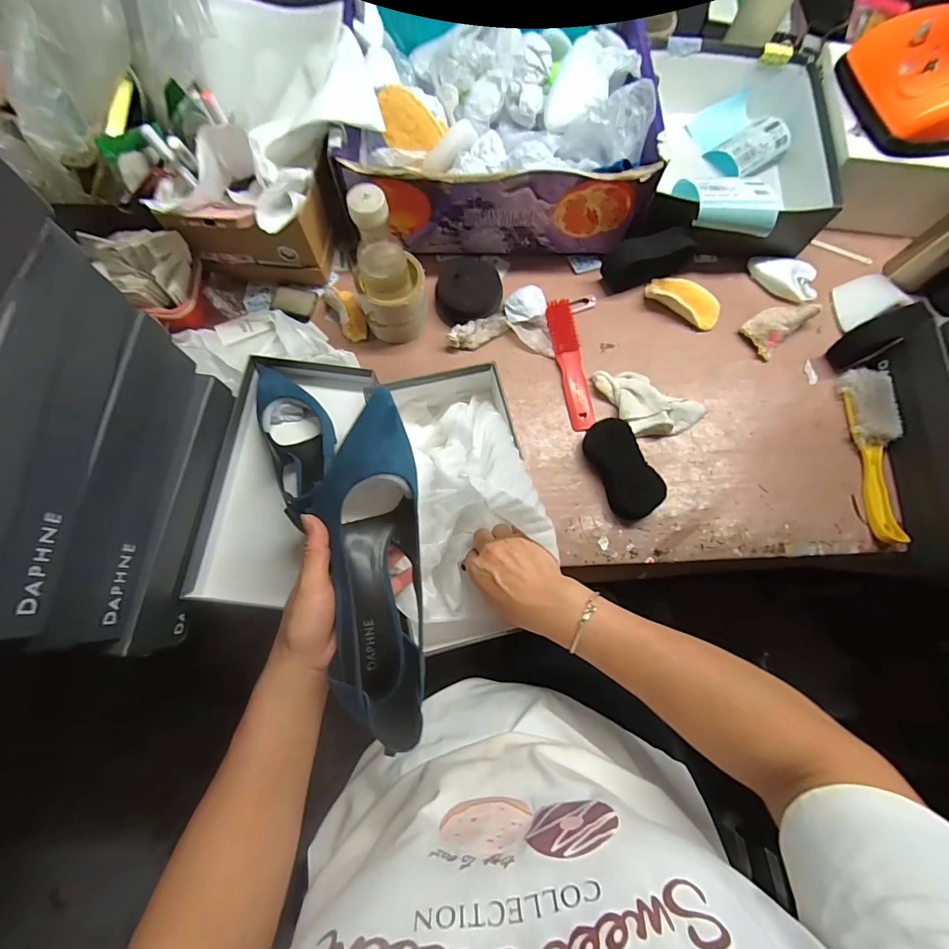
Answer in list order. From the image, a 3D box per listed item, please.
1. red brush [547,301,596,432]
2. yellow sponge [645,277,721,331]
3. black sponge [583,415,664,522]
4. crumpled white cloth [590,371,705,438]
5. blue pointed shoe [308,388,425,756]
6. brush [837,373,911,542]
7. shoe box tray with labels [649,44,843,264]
[{"bbox_3d":[0.135,-0.156,0.604,0.035,0.021,0.191,-9,75,-4],"label":"red brush"},{"bbox_3d":[0.301,-0.250,0.621,0.107,0.032,0.048,29,76,6],"label":"yellow sponge"},{"bbox_3d":[0.188,-0.009,0.548,0.058,0.035,0.125,-24,77,-8],"label":"black sponge"},{"bbox_3d":[0.227,-0.093,0.580,0.146,0.026,0.071,24,75,5],"label":"crumpled white cloth"},{"bbox_3d":[-0.081,0.067,0.344,0.073,0.086,0.261,-4,81,-3],"label":"blue pointed shoe"},{"bbox_3d":[0.524,-0.031,0.558,0.047,0.029,0.232,6,74,0],"label":"brush"},{"bbox_3d":[0.382,-0.490,0.653,0.250,0.086,0.343,8,74,0],"label":"shoe box tray with labels"}]

